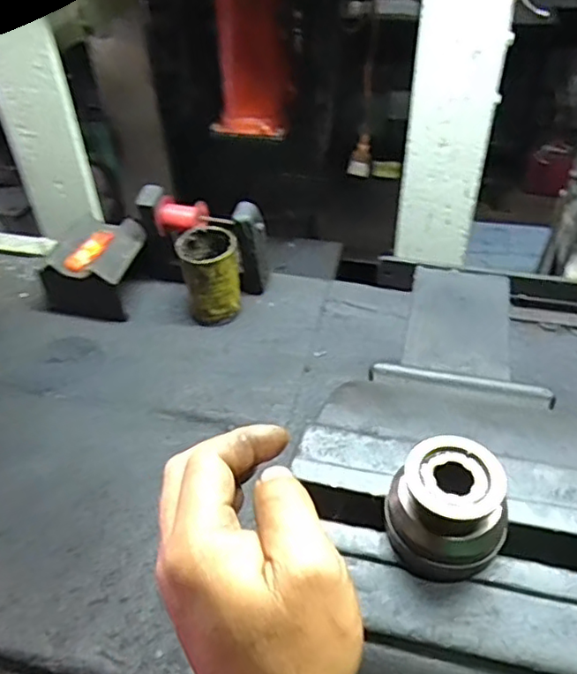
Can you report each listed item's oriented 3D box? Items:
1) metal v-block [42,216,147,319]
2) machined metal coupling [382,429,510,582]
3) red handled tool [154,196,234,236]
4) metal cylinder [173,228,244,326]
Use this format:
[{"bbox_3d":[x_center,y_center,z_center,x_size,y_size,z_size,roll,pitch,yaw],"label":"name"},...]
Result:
[{"bbox_3d":[-0.272,-0.098,0.863,0.130,0.093,0.113,11,45,13],"label":"metal v-block"},{"bbox_3d":[0.077,0.084,0.299,0.051,0.046,0.051,-1,43,1],"label":"machined metal coupling"},{"bbox_3d":[-0.130,-0.161,0.823,0.100,0.035,0.049,4,44,6],"label":"red handled tool"},{"bbox_3d":[-0.104,-0.078,0.824,0.077,0.111,0.074,-10,44,-8],"label":"metal cylinder"}]

